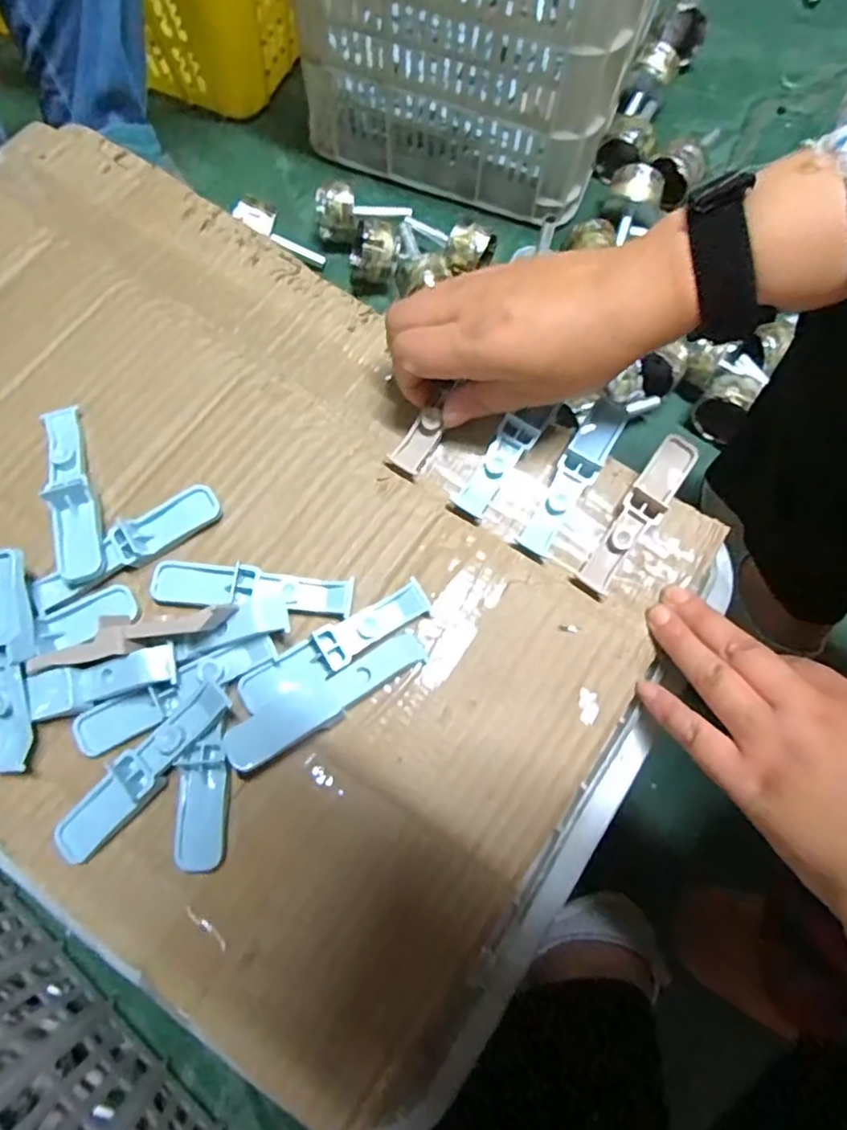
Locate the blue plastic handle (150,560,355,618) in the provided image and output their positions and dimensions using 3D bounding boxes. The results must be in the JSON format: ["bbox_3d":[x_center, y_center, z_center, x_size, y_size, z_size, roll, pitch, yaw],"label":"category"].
[{"bbox_3d":[-0.085,0.012,0.301,0.098,0.014,0.021,6,74,0],"label":"blue plastic handle"}]

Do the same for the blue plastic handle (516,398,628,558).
[{"bbox_3d":[0.082,-0.049,0.327,0.021,0.016,0.096,31,76,7],"label":"blue plastic handle"}]

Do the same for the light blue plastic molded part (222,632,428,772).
[{"bbox_3d":[-0.045,0.061,0.285,0.098,0.018,0.026,-31,77,-9],"label":"light blue plastic molded part"}]

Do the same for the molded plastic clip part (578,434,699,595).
[{"bbox_3d":[0.116,-0.028,0.324,0.021,0.014,0.099,35,76,8],"label":"molded plastic clip part"}]

